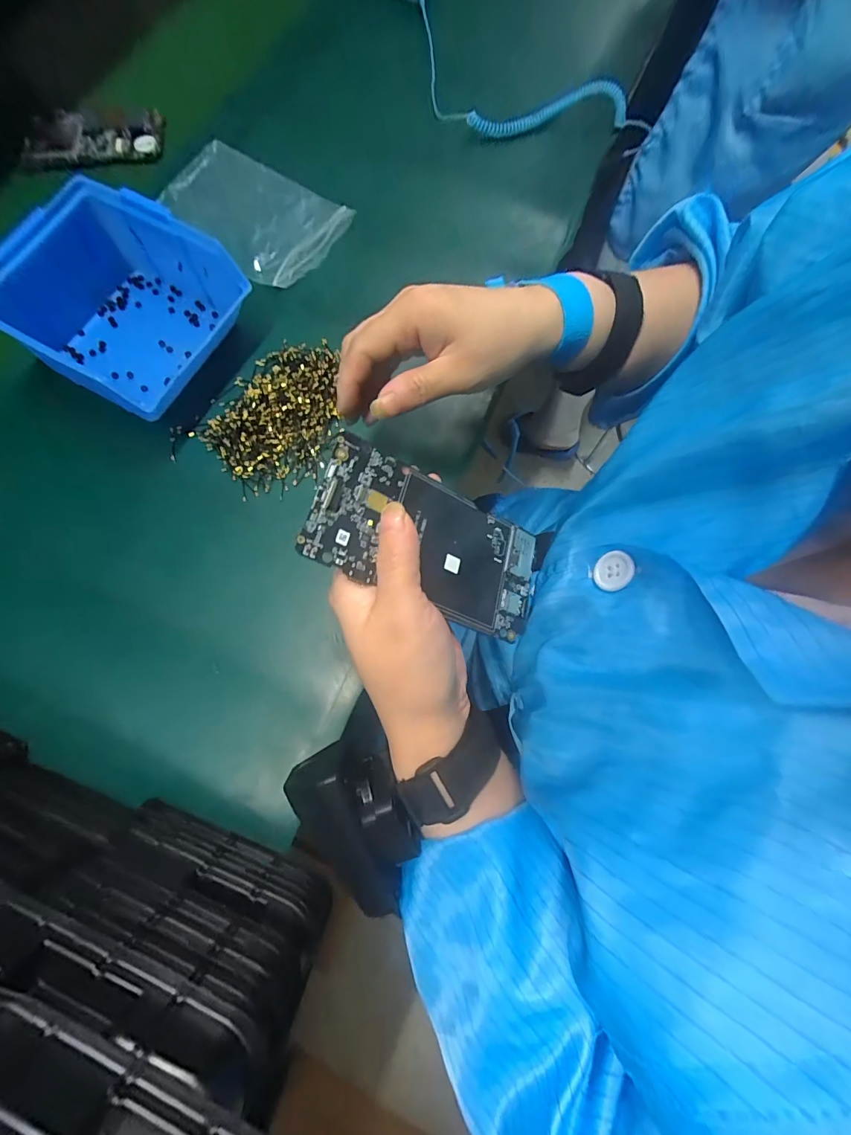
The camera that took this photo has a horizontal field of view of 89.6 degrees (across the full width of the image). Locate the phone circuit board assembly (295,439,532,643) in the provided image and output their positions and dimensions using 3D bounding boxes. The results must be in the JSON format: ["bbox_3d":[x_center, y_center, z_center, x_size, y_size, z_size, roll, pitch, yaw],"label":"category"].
[{"bbox_3d":[0.004,-0.013,0.216,0.124,0.004,0.064,24,67,-23],"label":"phone circuit board assembly"}]

